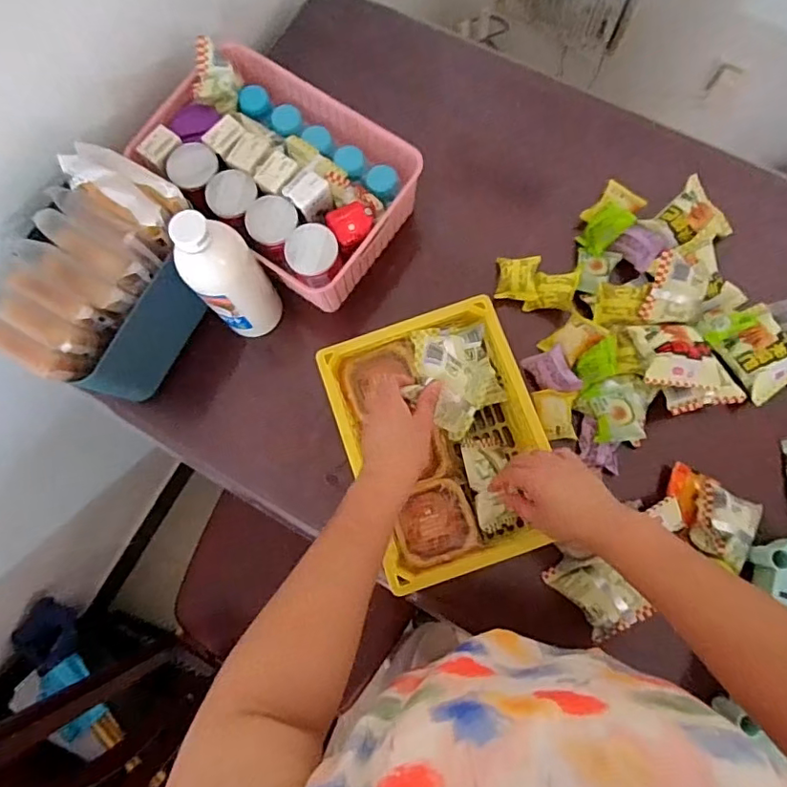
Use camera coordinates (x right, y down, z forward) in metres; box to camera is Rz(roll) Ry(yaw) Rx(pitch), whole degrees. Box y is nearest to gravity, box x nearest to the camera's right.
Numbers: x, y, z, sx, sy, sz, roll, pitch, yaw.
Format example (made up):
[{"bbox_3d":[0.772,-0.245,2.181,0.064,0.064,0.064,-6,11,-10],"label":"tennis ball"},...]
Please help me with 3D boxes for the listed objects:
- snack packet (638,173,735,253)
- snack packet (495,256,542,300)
[{"bbox_3d":[0.401,-0.235,0.732,0.091,0.023,0.087,-36,80,-6],"label":"snack packet"},{"bbox_3d":[0.173,-0.161,0.754,0.056,0.030,0.063,6,79,2],"label":"snack packet"}]

